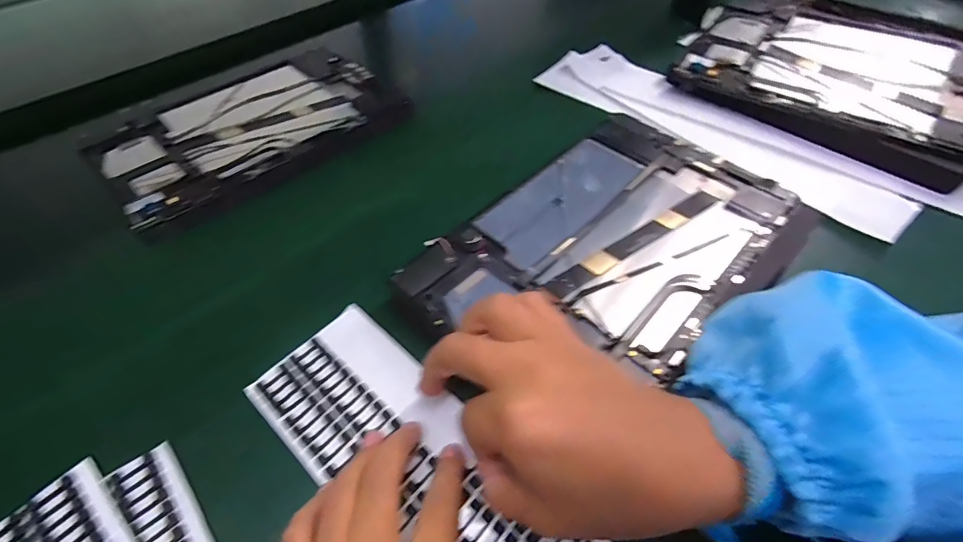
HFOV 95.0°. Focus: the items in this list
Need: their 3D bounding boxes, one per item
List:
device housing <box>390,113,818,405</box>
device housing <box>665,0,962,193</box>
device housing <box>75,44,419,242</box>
[{"bbox_3d":[0.081,-0.013,0.281,0.241,0.027,0.153,-35,60,-25],"label":"device housing"},{"bbox_3d":[0.322,-0.185,0.402,0.249,0.051,0.188,33,58,23],"label":"device housing"},{"bbox_3d":[-0.193,-0.124,0.383,0.232,0.016,0.159,-35,60,-25],"label":"device housing"}]

